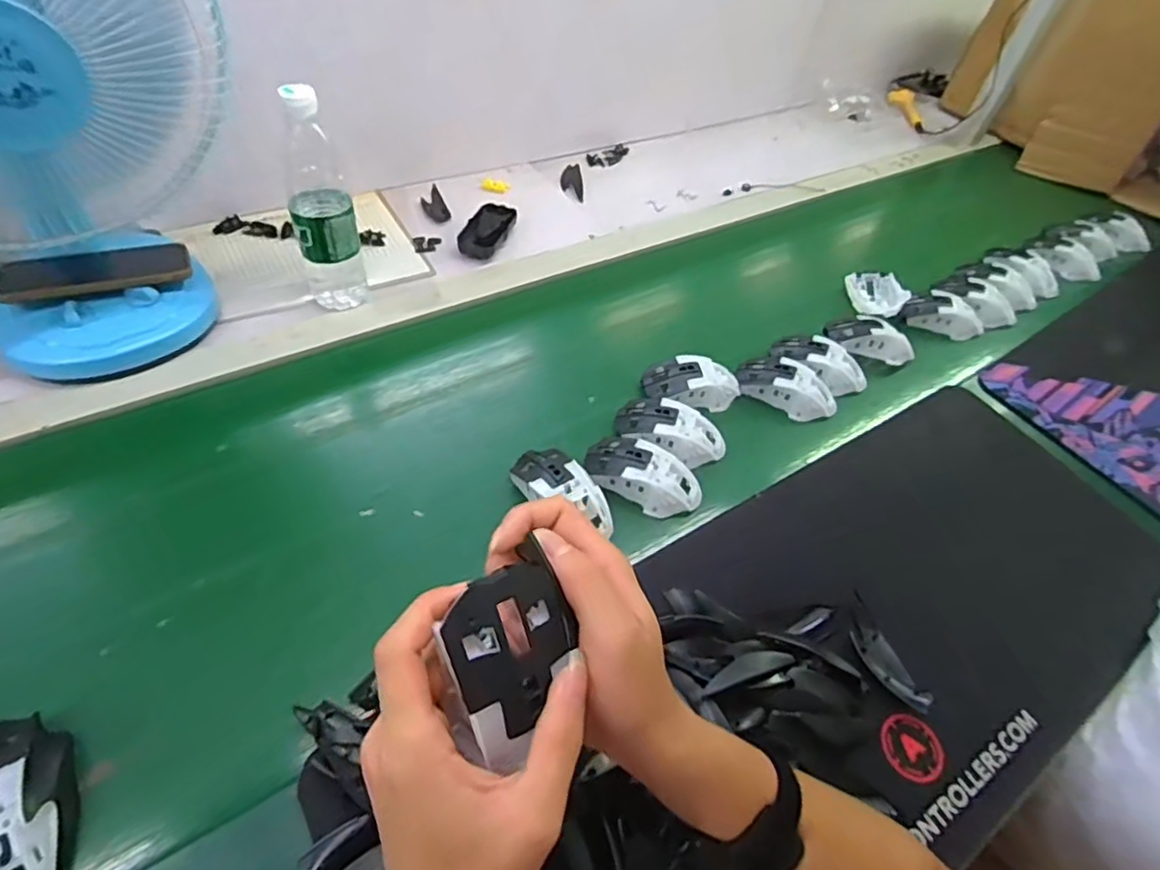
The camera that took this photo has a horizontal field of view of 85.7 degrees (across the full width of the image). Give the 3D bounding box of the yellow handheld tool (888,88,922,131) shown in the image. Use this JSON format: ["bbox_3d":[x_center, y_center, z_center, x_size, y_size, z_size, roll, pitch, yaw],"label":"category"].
[{"bbox_3d":[0.710,-0.705,1.351,0.043,0.025,0.146,-4,62,-9],"label":"yellow handheld tool"}]

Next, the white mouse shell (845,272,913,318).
[{"bbox_3d":[0.400,-0.192,0.845,0.061,0.035,0.101,0,48,-6],"label":"white mouse shell"}]

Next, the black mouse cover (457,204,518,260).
[{"bbox_3d":[-0.124,-0.273,0.832,0.050,0.022,0.102,18,49,10],"label":"black mouse cover"}]

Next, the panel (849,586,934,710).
[{"bbox_3d":[0.250,0.180,0.522,0.038,0.016,0.102,-11,50,-15],"label":"panel"}]

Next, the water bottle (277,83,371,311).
[{"bbox_3d":[-0.274,-0.243,0.663,0.066,0.219,0.066,-13,51,-17],"label":"water bottle"}]

